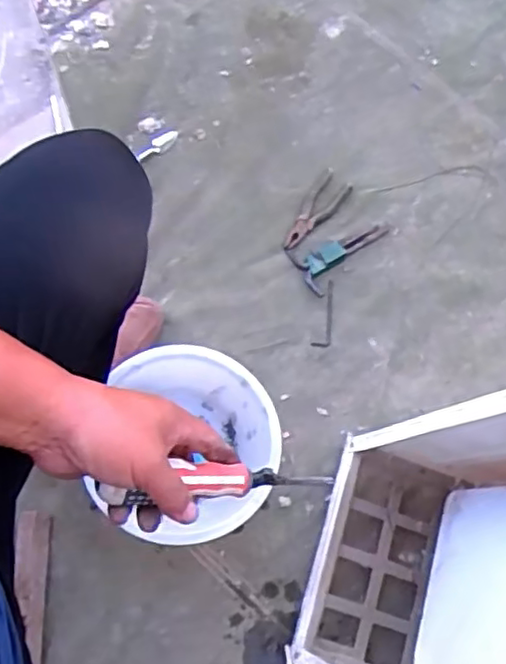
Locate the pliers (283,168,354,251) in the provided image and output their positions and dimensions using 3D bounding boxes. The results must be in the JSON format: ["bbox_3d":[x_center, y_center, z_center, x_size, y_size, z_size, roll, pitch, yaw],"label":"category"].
[{"bbox_3d":[0.101,-0.199,1.064,0.053,0.008,0.170,37,71,7],"label":"pliers"}]

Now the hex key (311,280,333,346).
[{"bbox_3d":[0.117,-0.027,1.011,0.027,0.008,0.114,15,70,-1],"label":"hex key"}]

